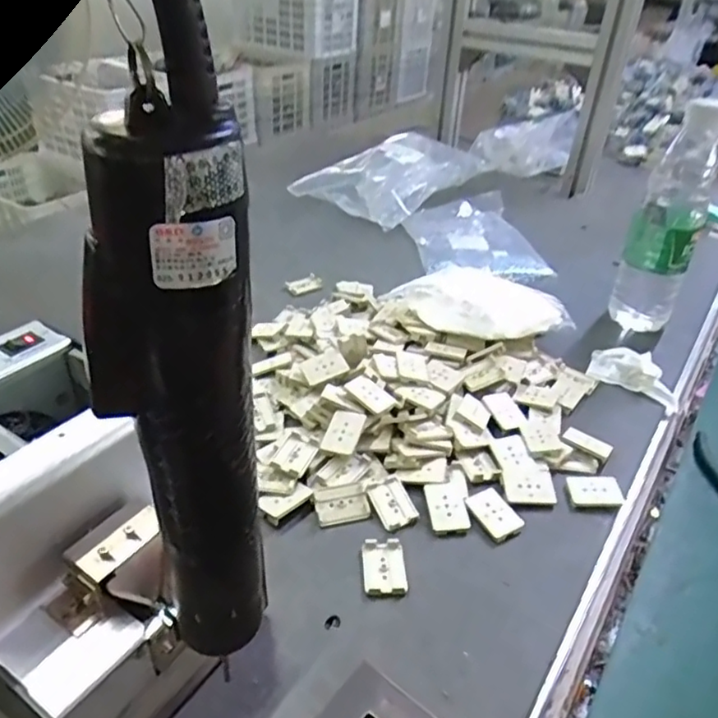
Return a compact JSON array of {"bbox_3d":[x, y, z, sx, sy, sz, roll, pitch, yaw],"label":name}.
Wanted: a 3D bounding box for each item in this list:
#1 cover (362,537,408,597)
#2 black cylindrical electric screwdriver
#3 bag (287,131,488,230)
[{"bbox_3d":[0.017,0.138,0.410,0.026,0.004,0.043,-2,40,-6],"label":"cover"},{"bbox_3d":[-0.053,0.026,0.194,0.037,0.179,0.037,3,35,-2],"label":"black cylindrical electric screwdriver"},{"bbox_3d":[0.054,-0.280,0.928,0.167,0.063,0.259,30,44,30],"label":"bag"}]

